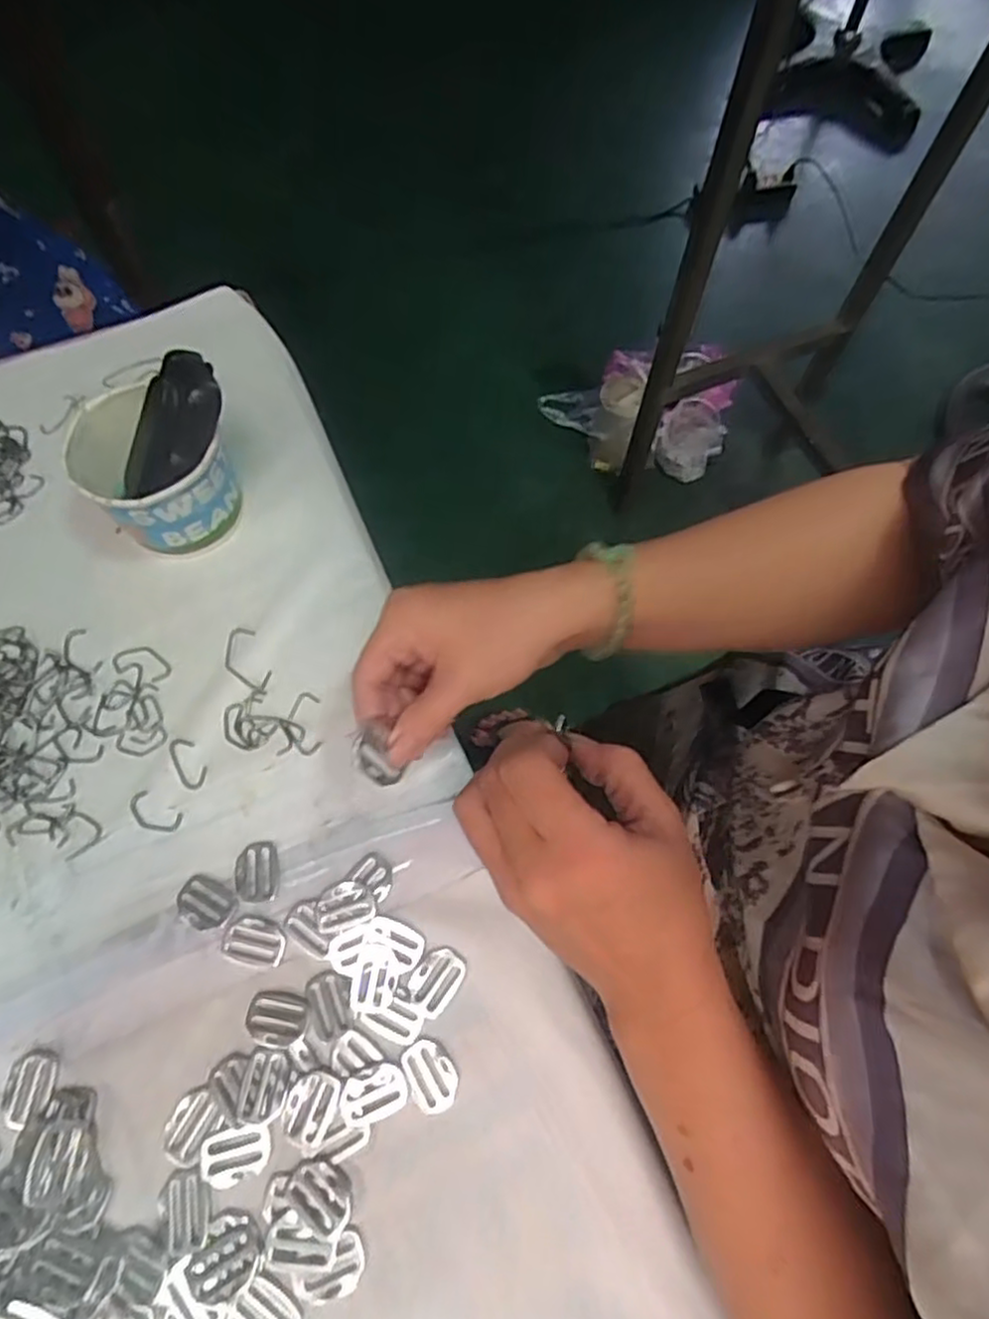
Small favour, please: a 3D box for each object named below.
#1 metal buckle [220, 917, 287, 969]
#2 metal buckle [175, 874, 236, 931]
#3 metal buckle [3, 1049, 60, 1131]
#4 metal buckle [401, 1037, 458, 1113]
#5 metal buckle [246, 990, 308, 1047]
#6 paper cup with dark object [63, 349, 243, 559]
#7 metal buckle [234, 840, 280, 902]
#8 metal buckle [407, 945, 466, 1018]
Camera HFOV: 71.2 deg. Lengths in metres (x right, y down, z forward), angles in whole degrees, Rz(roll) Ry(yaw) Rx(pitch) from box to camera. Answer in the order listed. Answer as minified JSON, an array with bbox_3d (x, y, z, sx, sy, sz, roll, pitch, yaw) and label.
[{"bbox_3d":[-0.134,0.158,0.384,0.035,0.004,0.024,9,67,3],"label":"metal buckle"},{"bbox_3d":[-0.166,0.138,0.393,0.032,0.004,0.026,26,69,10],"label":"metal buckle"},{"bbox_3d":[-0.239,0.220,0.354,0.026,0.006,0.034,-5,67,-3],"label":"metal buckle"},{"bbox_3d":[-0.034,0.218,0.361,0.024,0.004,0.034,-26,70,-11],"label":"metal buckle"},{"bbox_3d":[-0.117,0.192,0.369,0.032,0.004,0.025,8,67,2],"label":"metal buckle"},{"bbox_3d":[-0.214,-0.130,0.445,0.102,0.103,0.088,-39,73,-16],"label":"paper cup with dark object"},{"bbox_3d":[-0.138,0.123,0.401,0.025,0.004,0.034,0,67,-1],"label":"metal buckle"},{"bbox_3d":[-0.032,0.176,0.380,0.025,0.004,0.034,31,70,11],"label":"metal buckle"}]

